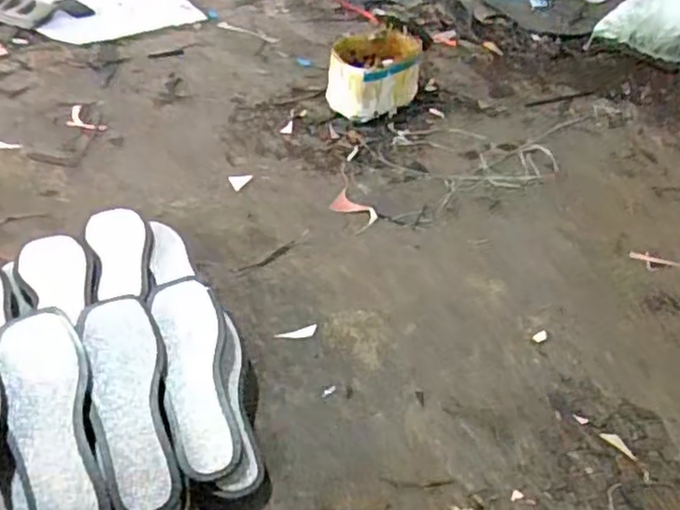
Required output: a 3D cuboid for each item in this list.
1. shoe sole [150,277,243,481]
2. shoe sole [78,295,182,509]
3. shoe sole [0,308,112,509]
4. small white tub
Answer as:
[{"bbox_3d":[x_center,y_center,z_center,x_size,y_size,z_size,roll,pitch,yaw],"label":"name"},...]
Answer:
[{"bbox_3d":[-0.152,0.123,0.720,0.072,0.010,0.233,-7,54,-19],"label":"shoe sole"},{"bbox_3d":[-0.209,0.141,0.674,0.073,0.019,0.239,-9,56,-19],"label":"shoe sole"},{"bbox_3d":[-0.272,0.156,0.637,0.076,0.014,0.237,-13,60,-22],"label":"shoe sole"},{"bbox_3d":[0.068,-0.352,1.335,0.175,0.124,0.151,10,41,2],"label":"small white tub"}]

